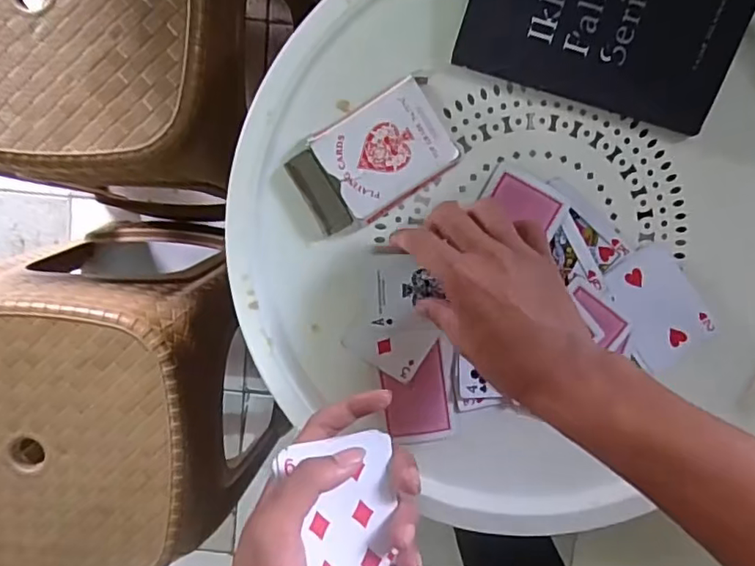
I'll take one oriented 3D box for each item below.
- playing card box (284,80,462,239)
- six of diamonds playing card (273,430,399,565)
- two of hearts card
[{"bbox_3d":[-0.003,-0.090,0.418,0.115,0.023,0.071,-29,94,4],"label":"playing card box"},{"bbox_3d":[-0.021,0.132,0.323,0.063,0.005,0.086,-4,78,-16],"label":"six of diamonds playing card"},{"bbox_3d":[0.215,0.017,0.438,0.061,0.004,0.083,-32,92,0],"label":"two of hearts card"}]

